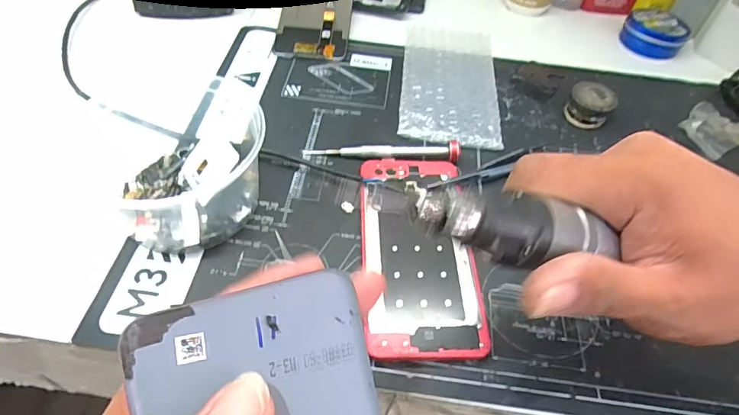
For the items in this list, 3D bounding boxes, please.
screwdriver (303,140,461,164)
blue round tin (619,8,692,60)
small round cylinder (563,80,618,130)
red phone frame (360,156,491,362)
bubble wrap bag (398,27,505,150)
[{"bbox_3d":[0.010,-0.047,0.362,0.118,0.015,0.015,5,53,-1],"label":"screwdriver"},{"bbox_3d":[0.298,-0.183,0.487,0.060,0.028,0.051,32,57,18],"label":"blue round tin"},{"bbox_3d":[0.192,-0.089,0.405,0.036,0.029,0.029,29,56,17],"label":"small round cylinder"},{"bbox_3d":[0.032,0.024,0.314,0.070,0.011,0.158,0,53,-4],"label":"red phone frame"},{"bbox_3d":[0.075,-0.119,0.429,0.088,0.010,0.168,6,53,0],"label":"bubble wrap bag"}]

